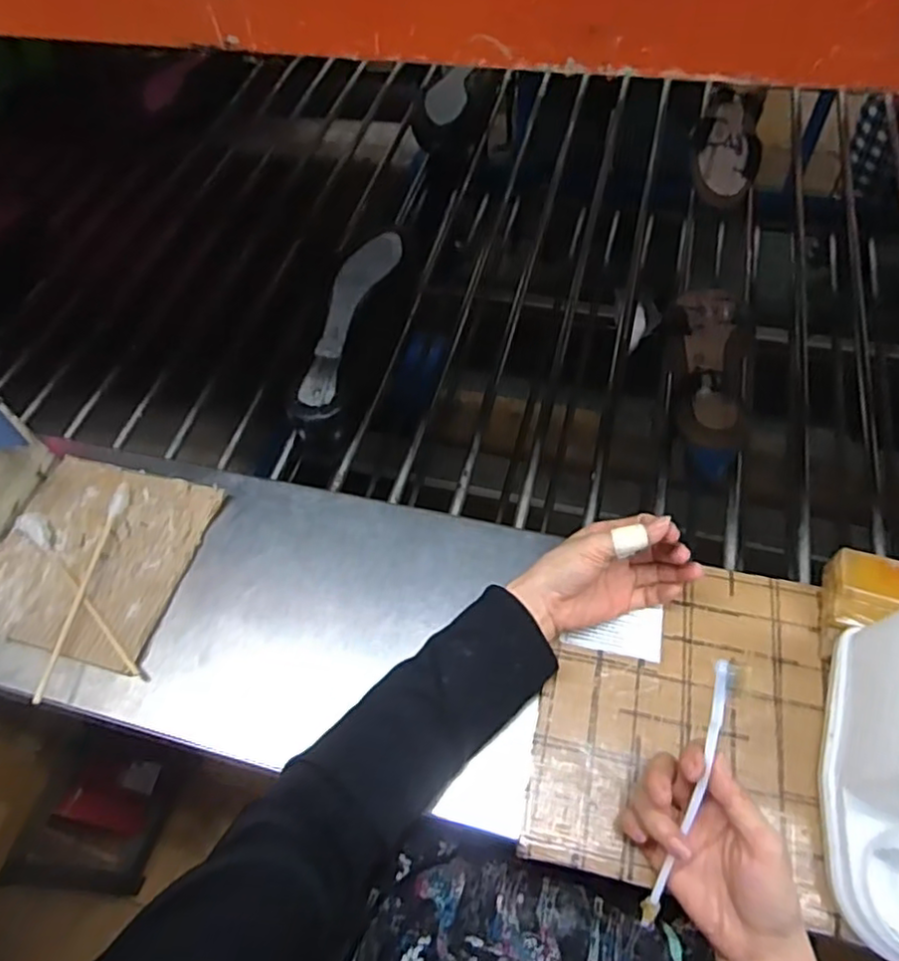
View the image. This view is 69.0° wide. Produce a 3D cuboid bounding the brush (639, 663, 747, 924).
[{"bbox_3d":[0.147,0.192,0.399,0.016,0.005,0.170,18,94,18],"label":"brush"}]

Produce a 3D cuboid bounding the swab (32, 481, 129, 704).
[{"bbox_3d":[-0.315,0.088,0.561,0.015,0.015,0.199,3,57,7],"label":"swab"}]

